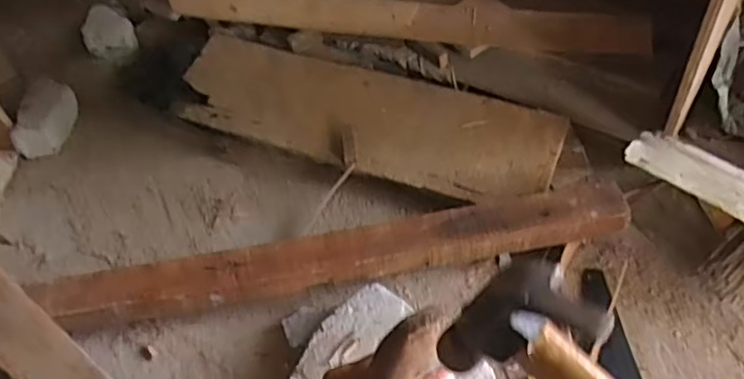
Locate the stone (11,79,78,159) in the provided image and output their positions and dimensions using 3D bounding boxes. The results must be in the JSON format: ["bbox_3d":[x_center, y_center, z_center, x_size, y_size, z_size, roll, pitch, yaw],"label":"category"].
[{"bbox_3d":[-0.560,-0.122,1.086,0.060,0.071,0.133,8,52,13],"label":"stone"}]

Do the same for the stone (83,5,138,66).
[{"bbox_3d":[-0.513,-0.305,1.230,0.094,0.067,0.080,27,57,25],"label":"stone"}]

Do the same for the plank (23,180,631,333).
[{"bbox_3d":[-0.122,0.101,0.812,0.931,0.050,0.081,-10,50,-3],"label":"plank"}]

